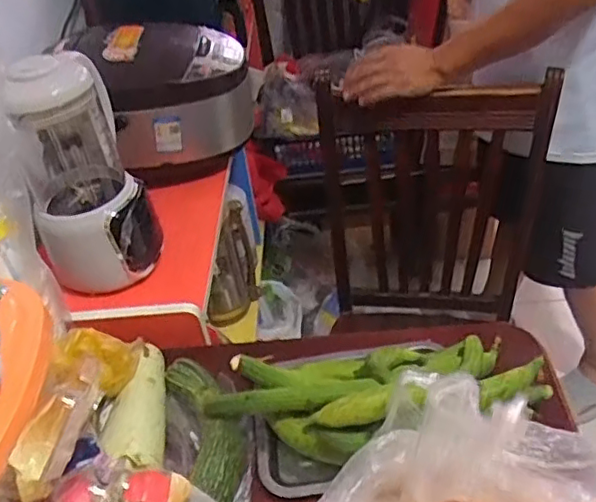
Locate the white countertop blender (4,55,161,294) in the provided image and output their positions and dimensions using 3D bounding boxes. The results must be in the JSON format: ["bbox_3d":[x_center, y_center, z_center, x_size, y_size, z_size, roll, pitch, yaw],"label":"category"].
[{"bbox_3d":[-0.305,-0.111,0.861,0.150,0.312,0.165,-19,42,-13],"label":"white countertop blender"}]

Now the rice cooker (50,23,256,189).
[{"bbox_3d":[-0.232,-0.282,1.111,0.272,0.218,0.261,-5,41,4],"label":"rice cooker"}]

